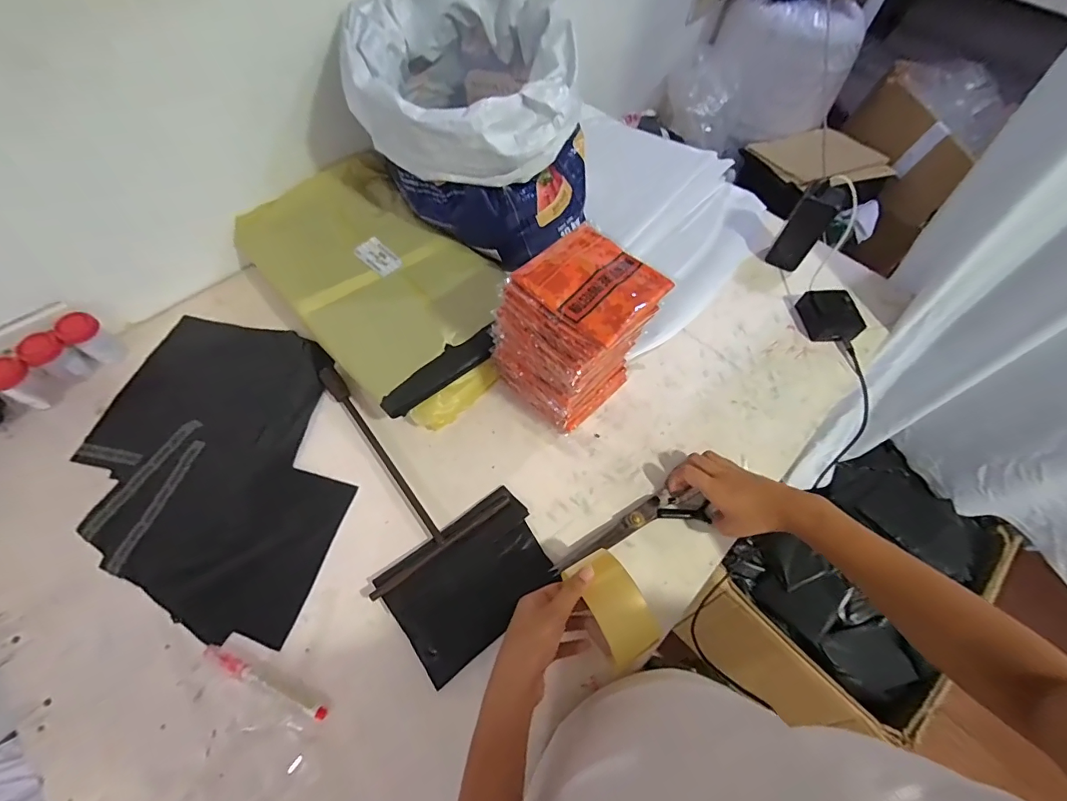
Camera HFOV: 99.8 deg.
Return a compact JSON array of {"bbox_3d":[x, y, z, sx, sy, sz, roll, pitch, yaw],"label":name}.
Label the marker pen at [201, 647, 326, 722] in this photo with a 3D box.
[{"bbox_3d":[-0.269,0.281,0.449,0.142,0.007,0.012,21,62,9],"label":"marker pen"}]

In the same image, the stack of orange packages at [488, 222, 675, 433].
[{"bbox_3d":[0.048,-0.077,0.555,0.137,0.206,0.135,40,66,18],"label":"stack of orange packages"}]

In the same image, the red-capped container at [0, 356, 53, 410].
[{"bbox_3d":[-0.632,-0.020,0.556,0.037,0.066,0.042,24,62,11],"label":"red-capped container"}]

